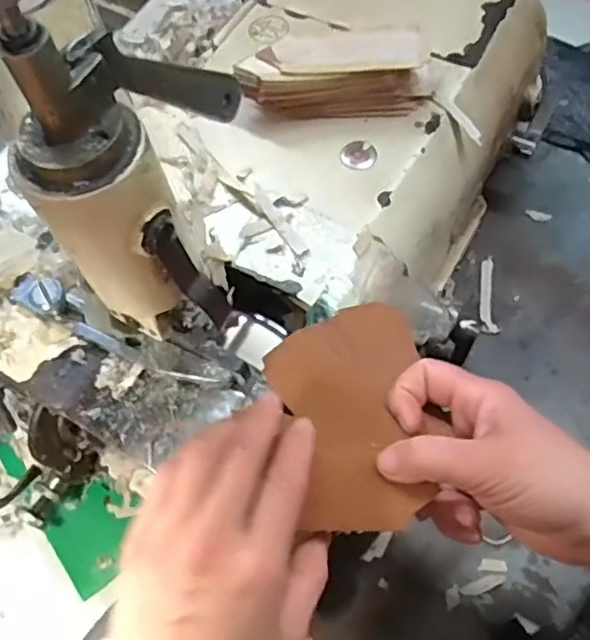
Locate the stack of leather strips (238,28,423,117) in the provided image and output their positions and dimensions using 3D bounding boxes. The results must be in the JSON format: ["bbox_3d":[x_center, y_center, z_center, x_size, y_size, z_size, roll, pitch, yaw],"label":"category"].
[{"bbox_3d":[0.027,-0.166,0.425,0.128,0.040,0.046,-3,65,2],"label":"stack of leather strips"}]

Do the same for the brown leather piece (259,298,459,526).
[{"bbox_3d":[0.035,0.049,0.336,0.085,0.021,0.126,-13,52,-5],"label":"brown leather piece"}]

